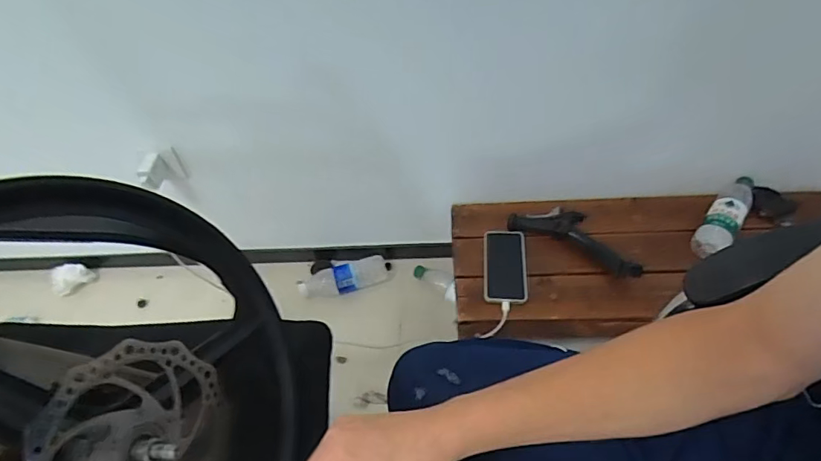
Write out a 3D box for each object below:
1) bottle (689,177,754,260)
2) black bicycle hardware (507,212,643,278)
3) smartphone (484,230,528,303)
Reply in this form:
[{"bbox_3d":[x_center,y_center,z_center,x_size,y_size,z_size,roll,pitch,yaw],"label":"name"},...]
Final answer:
[{"bbox_3d":[0.639,-0.040,1.004,0.063,0.056,0.225,31,58,28],"label":"bottle"},{"bbox_3d":[0.337,0.007,1.011,0.268,0.030,0.107,23,55,24],"label":"black bicycle hardware"},{"bbox_3d":[0.188,0.069,0.989,0.082,0.016,0.172,2,49,6],"label":"smartphone"}]

